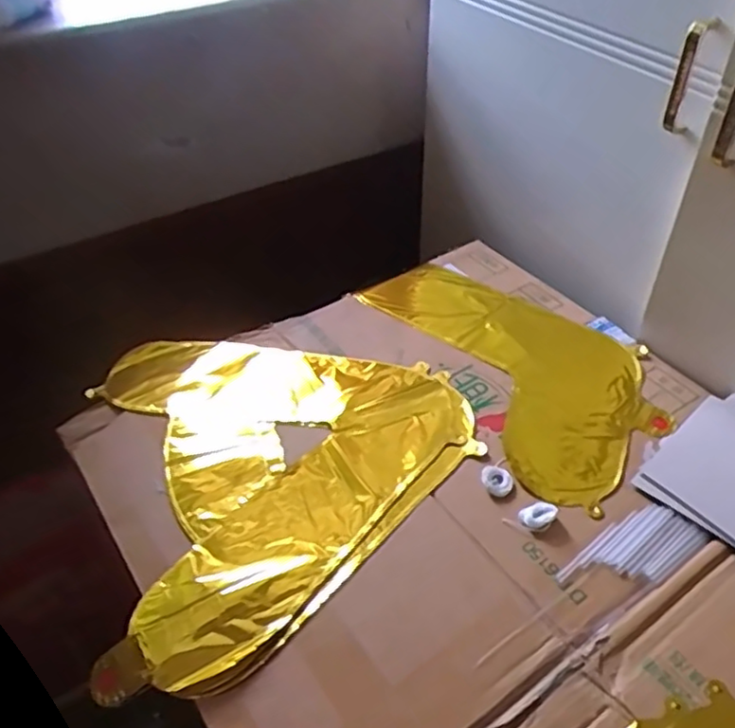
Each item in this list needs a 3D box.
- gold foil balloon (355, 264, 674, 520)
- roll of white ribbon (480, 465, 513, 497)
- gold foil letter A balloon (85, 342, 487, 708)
[{"bbox_3d":[0.173,-0.013,0.762,0.208,0.014,0.394,-20,46,-19],"label":"gold foil balloon"},{"bbox_3d":[0.119,0.107,0.621,0.028,0.006,0.031,-25,48,-24],"label":"roll of white ribbon"},{"bbox_3d":[-0.071,0.088,0.640,0.341,0.009,0.383,-10,44,-9],"label":"gold foil letter A balloon"}]

